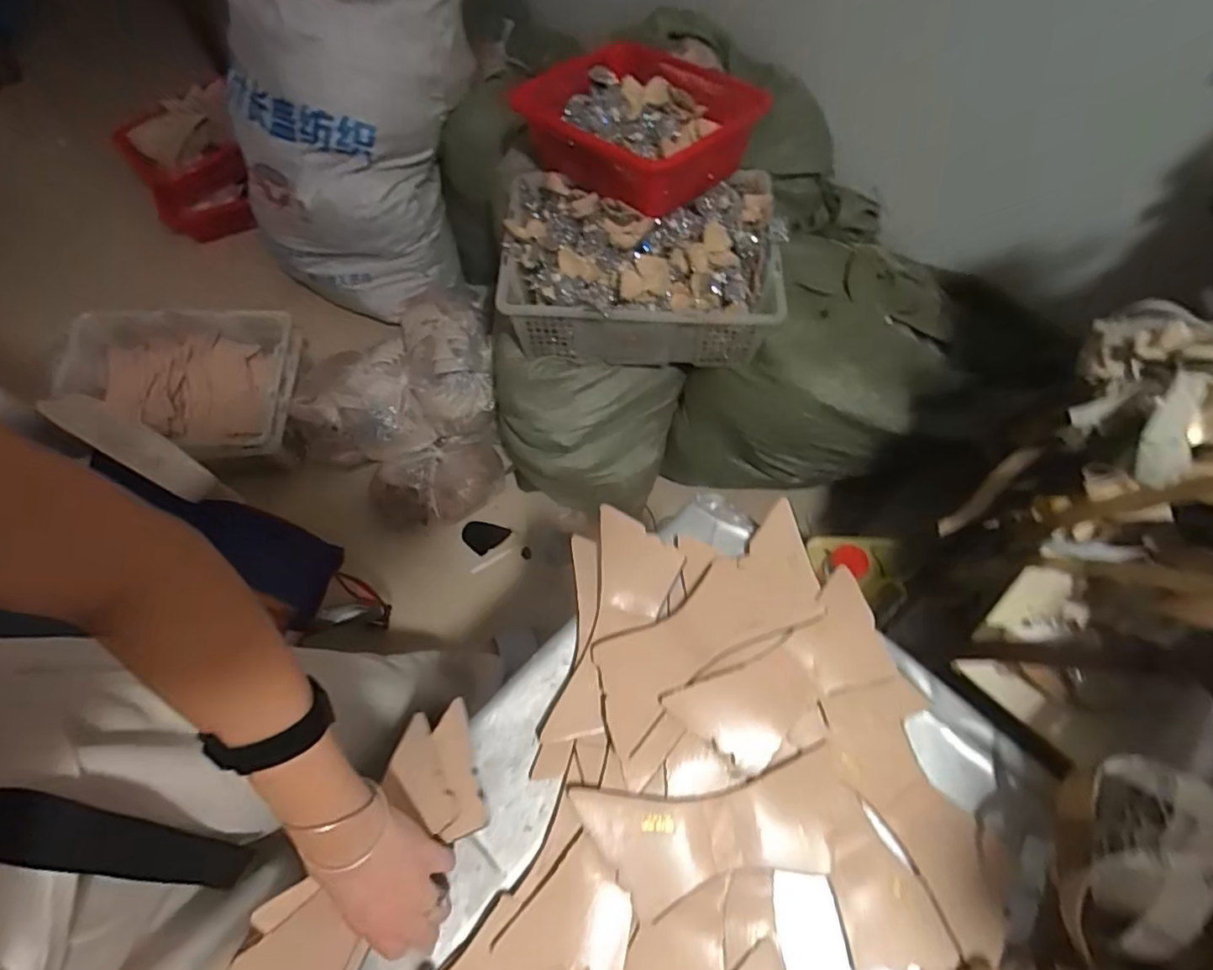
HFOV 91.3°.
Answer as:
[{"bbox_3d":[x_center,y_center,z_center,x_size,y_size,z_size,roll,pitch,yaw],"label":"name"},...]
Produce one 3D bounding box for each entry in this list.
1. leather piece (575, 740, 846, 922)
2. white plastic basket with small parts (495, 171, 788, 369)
[{"bbox_3d":[0.095,0.289,0.495,0.229,0.017,0.093,-10,65,-2],"label":"leather piece"},{"bbox_3d":[0.063,-0.401,1.092,0.481,0.188,0.324,4,66,4],"label":"white plastic basket with small parts"}]

